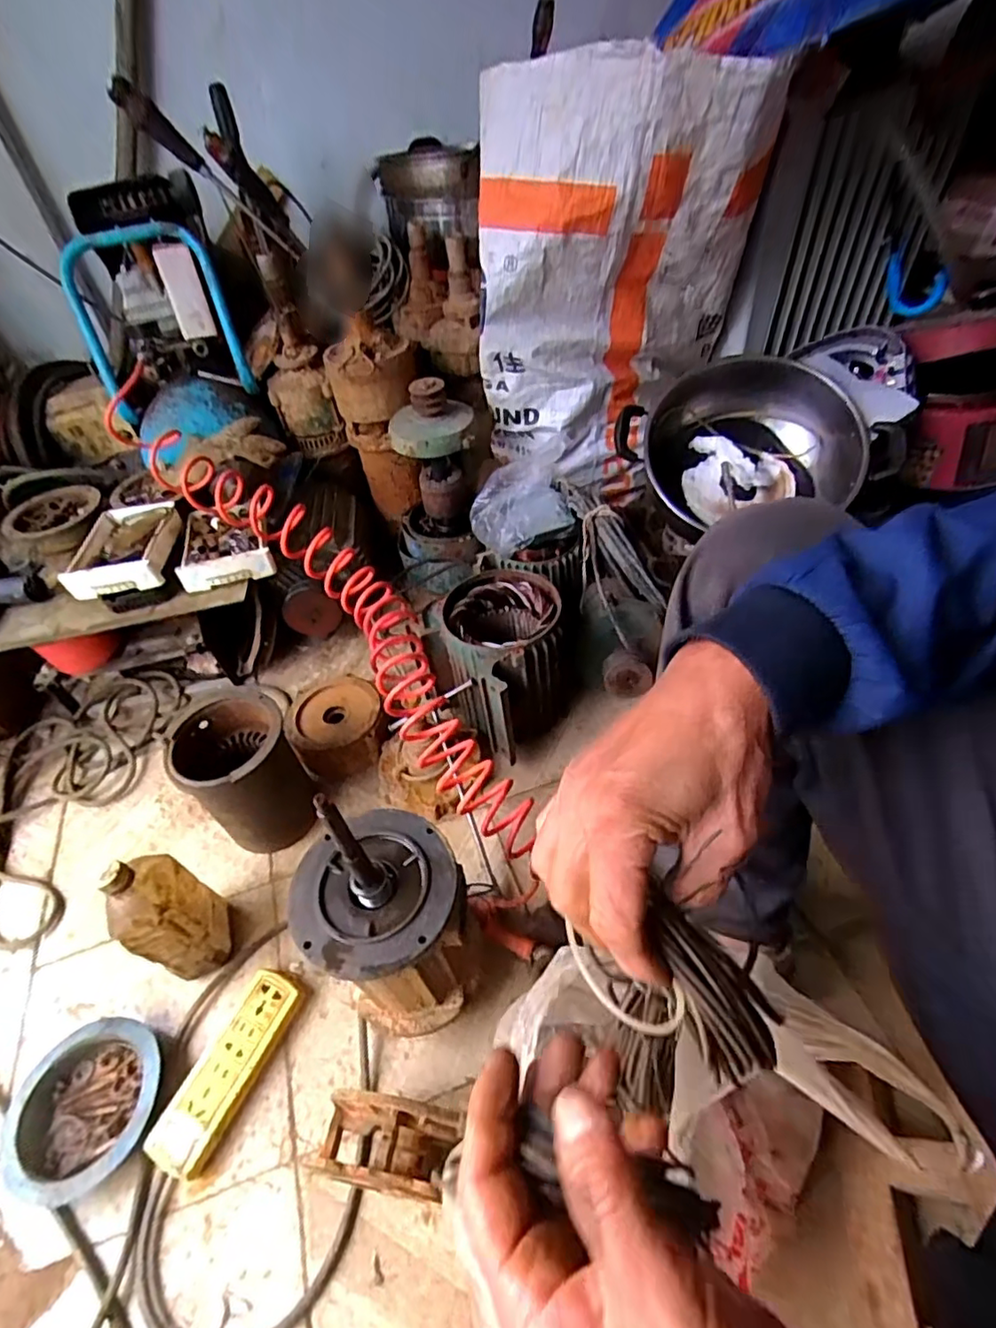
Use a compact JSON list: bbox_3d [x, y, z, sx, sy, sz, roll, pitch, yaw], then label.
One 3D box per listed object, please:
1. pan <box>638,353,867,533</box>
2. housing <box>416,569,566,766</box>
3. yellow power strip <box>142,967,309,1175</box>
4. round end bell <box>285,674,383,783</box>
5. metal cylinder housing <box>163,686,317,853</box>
[{"bbox_3d":[0.420,-0.348,0.988,0.346,0.154,0.317,-9,73,11],"label":"pan"},{"bbox_3d":[-0.003,0.004,0.869,0.194,0.192,0.229,-10,47,-3],"label":"housing"},{"bbox_3d":[-0.286,0.428,0.639,0.066,0.027,0.186,15,51,19],"label":"yellow power strip"},{"bbox_3d":[-0.246,0.096,0.925,0.146,0.078,0.168,-14,47,-6],"label":"round end bell"},{"bbox_3d":[-0.326,0.155,0.794,0.130,0.194,0.137,-21,49,-13],"label":"metal cylinder housing"}]

